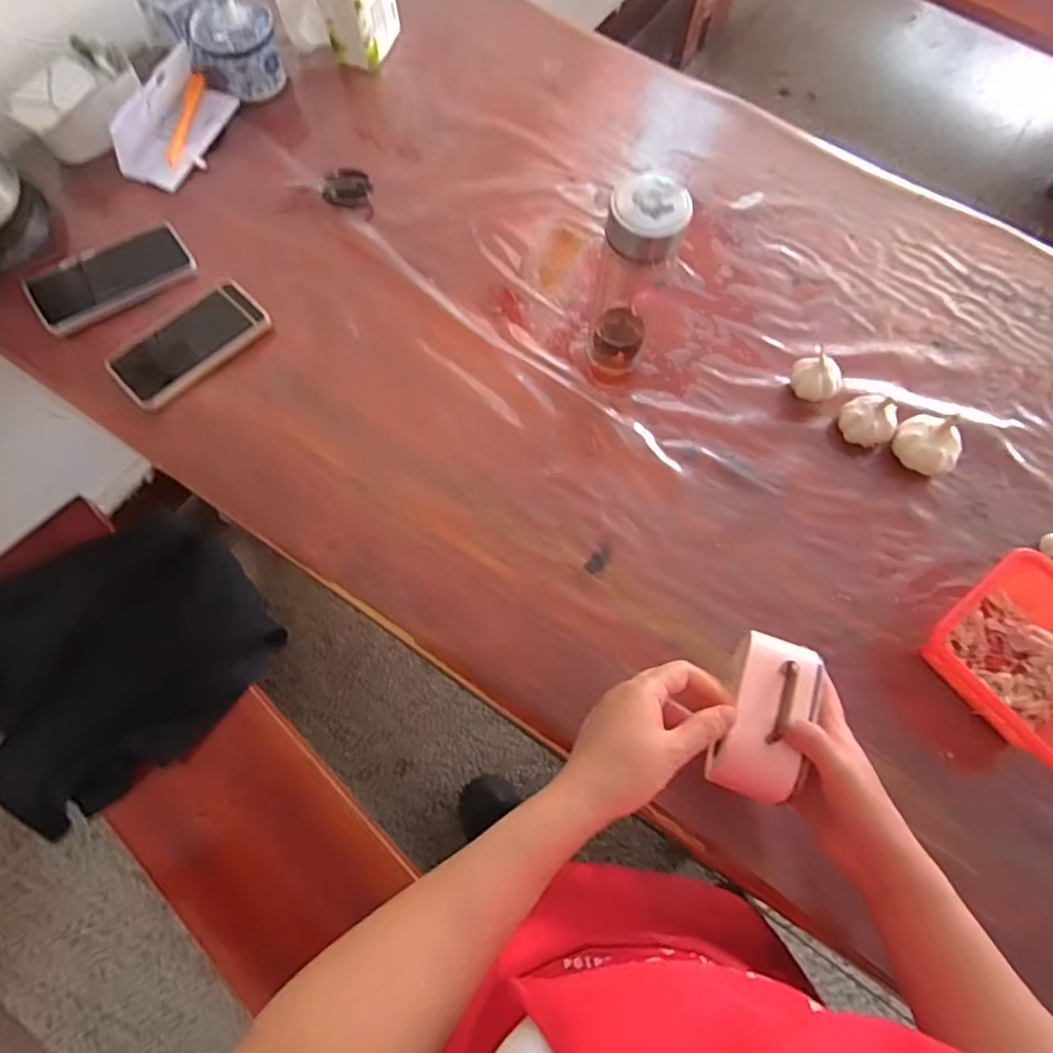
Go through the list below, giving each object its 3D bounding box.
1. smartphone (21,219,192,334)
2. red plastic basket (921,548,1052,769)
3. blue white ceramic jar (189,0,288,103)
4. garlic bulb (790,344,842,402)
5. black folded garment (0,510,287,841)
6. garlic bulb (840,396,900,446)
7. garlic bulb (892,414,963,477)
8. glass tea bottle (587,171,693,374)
[{"bbox_3d":[-0.448,-0.273,0.684,0.162,0.015,0.084,-35,80,-15],"label":"smartphone"},{"bbox_3d":[0.432,0.112,0.550,0.145,0.061,0.134,-35,75,-13],"label":"red plastic basket"},{"bbox_3d":[-0.348,-0.572,0.761,0.086,0.093,0.088,0,70,-1],"label":"blue white ceramic jar"},{"bbox_3d":[0.297,-0.151,0.650,0.044,0.040,0.047,0,70,-1],"label":"garlic bulb"},{"bbox_3d":[-0.527,0.177,0.827,0.348,0.097,0.302,-26,73,-10],"label":"black folded garment"},{"bbox_3d":[0.343,-0.106,0.639,0.049,0.035,0.052,-2,70,-2],"label":"garlic bulb"},{"bbox_3d":[0.399,-0.082,0.629,0.050,0.040,0.060,-28,73,-11],"label":"garlic bulb"},{"bbox_3d":[0.099,-0.230,0.594,0.066,0.197,0.072,10,70,2],"label":"glass tea bottle"}]

